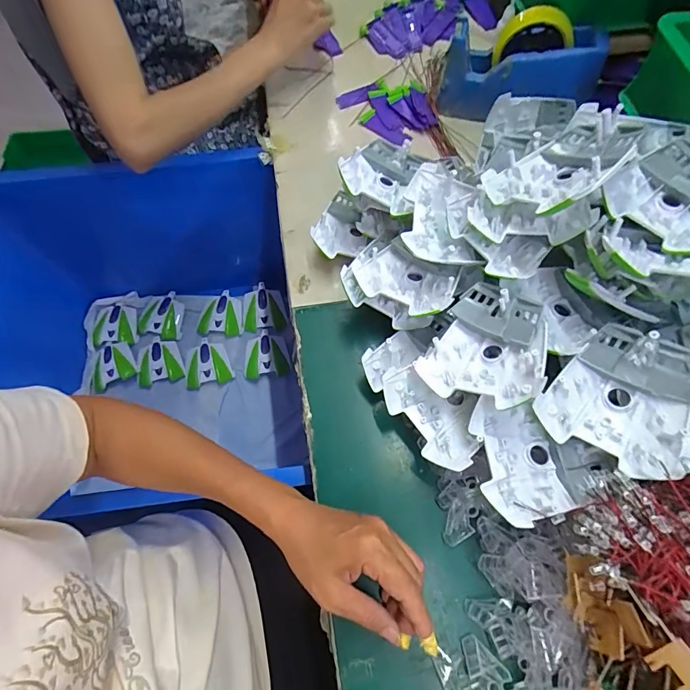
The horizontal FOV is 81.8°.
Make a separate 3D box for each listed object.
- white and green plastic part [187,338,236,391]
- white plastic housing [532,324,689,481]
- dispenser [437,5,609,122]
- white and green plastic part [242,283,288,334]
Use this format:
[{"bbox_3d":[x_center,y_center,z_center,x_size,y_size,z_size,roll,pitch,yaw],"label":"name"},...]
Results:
[{"bbox_3d":[-0.282,0.032,0.827,0.093,0.027,0.101,-8,66,-2],"label":"white and green plastic part"},{"bbox_3d":[0.221,0.044,0.314,0.104,0.034,0.094,-41,71,-15],"label":"white plastic housing"},{"bbox_3d":[0.224,-0.364,0.516,0.195,0.106,0.059,3,52,19],"label":"dispenser"},{"bbox_3d":[-0.179,-0.081,0.873,0.090,0.026,0.103,-8,81,-11],"label":"white and green plastic part"}]

